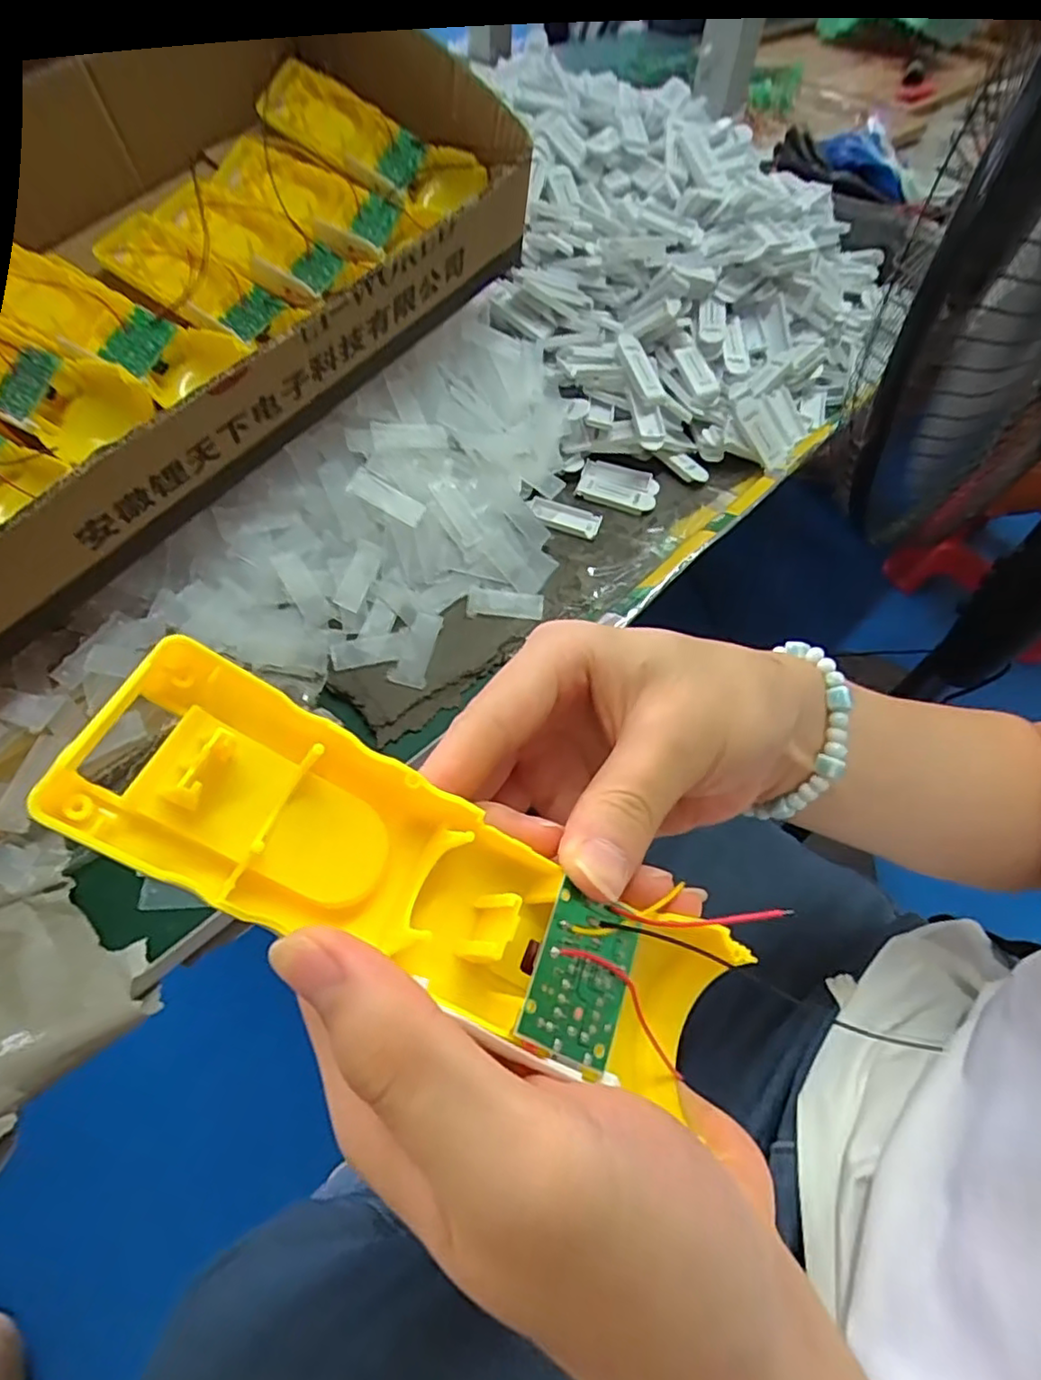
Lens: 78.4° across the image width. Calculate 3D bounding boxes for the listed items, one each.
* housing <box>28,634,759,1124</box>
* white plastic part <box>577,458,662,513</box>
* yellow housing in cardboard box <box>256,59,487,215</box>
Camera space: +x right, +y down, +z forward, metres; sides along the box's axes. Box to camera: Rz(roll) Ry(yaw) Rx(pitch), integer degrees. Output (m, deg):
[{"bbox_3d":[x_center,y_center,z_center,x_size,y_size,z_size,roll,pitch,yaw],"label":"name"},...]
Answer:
[{"bbox_3d":[-0.015,0.047,0.144,0.158,0.027,0.041,33,56,-16],"label":"housing"},{"bbox_3d":[0.072,-0.150,0.468,0.057,0.007,0.042,14,57,6],"label":"white plastic part"},{"bbox_3d":[-0.097,-0.347,0.406,0.177,0.038,0.043,35,61,18],"label":"yellow housing in cardboard box"}]

